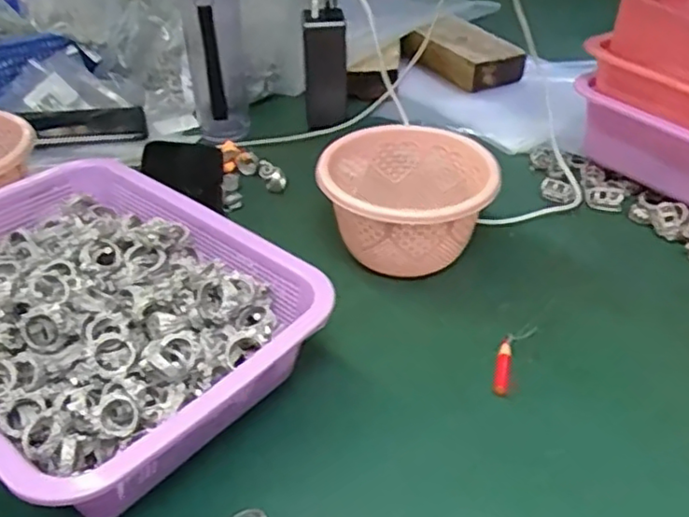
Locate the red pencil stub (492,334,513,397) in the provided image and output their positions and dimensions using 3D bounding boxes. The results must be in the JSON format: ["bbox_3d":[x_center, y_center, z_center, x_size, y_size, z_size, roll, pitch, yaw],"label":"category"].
[{"bbox_3d":[0.118,0.079,0.489,0.012,0.010,0.060,12,42,12],"label":"red pencil stub"}]

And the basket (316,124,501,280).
[{"bbox_3d":[0.052,-0.046,0.582,0.143,0.089,0.136,-1,38,1],"label":"basket"}]

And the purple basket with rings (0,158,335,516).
[{"bbox_3d":[-0.177,0.038,0.468,0.310,0.072,0.228,27,46,32],"label":"purple basket with rings"}]

